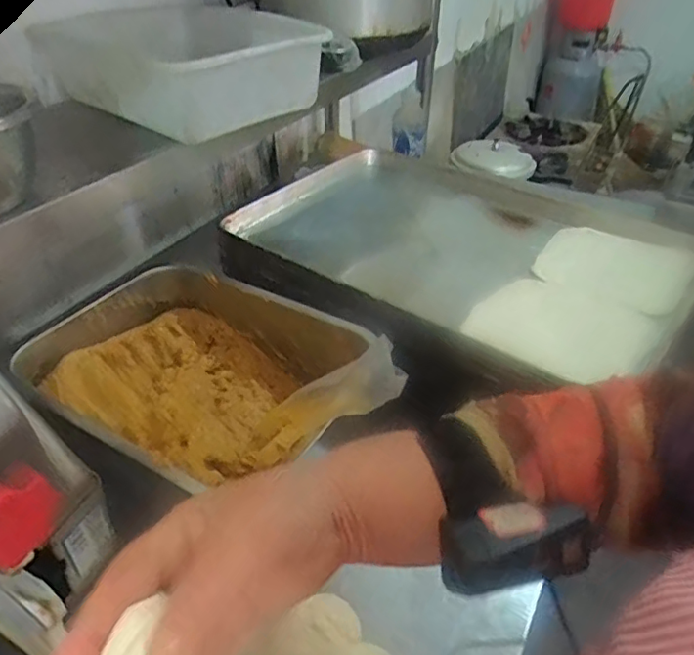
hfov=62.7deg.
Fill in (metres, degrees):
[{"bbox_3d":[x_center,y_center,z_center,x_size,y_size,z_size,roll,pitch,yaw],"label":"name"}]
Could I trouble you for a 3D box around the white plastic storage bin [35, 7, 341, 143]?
[{"bbox_3d":[-0.221,-0.364,0.784,0.361,0.092,0.272,29,46,32],"label":"white plastic storage bin"}]

